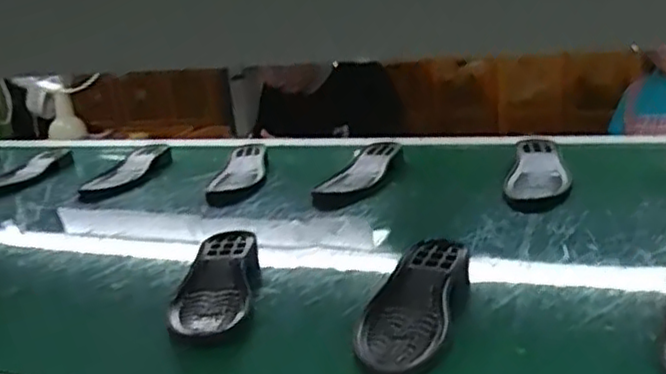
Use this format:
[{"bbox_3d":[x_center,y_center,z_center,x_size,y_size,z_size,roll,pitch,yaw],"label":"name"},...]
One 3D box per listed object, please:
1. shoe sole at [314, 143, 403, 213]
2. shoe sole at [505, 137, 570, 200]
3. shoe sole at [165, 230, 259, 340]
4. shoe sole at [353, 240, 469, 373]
[{"bbox_3d":[0.040,-0.011,1.039,0.080,0.032,0.218,1,19,26],"label":"shoe sole"},{"bbox_3d":[0.279,-0.024,0.963,0.080,0.027,0.210,-3,18,16],"label":"shoe sole"},{"bbox_3d":[-0.114,0.097,0.707,0.083,0.044,0.200,-8,17,0],"label":"shoe sole"},{"bbox_3d":[0.071,0.101,0.625,0.078,0.028,0.199,0,19,23],"label":"shoe sole"}]

